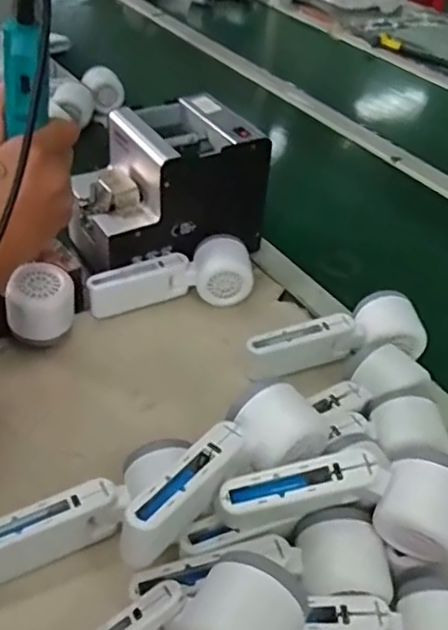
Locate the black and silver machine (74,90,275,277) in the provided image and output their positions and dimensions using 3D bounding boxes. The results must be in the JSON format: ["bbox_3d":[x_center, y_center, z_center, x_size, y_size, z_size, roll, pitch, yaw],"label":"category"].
[{"bbox_3d":[-0.061,-0.133,0.659,0.183,0.132,0.113,-18,45,-26],"label":"black and silver machine"}]

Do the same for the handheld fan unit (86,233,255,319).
[{"bbox_3d":[-0.054,-0.040,0.638,0.165,0.059,0.046,-7,41,-15],"label":"handheld fan unit"}]

